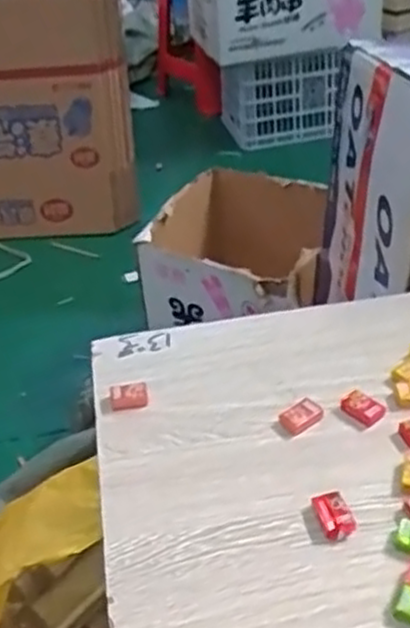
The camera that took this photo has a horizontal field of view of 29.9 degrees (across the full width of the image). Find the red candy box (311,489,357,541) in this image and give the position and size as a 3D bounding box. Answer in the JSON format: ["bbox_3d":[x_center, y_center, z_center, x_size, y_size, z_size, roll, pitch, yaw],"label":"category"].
[{"bbox_3d":[0.076,0.117,0.449,0.020,0.010,0.030,-11,36,-7],"label":"red candy box"}]

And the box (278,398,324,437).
[{"bbox_3d":[0.065,0.069,0.518,0.029,0.010,0.021,-23,39,-22],"label":"box"}]

